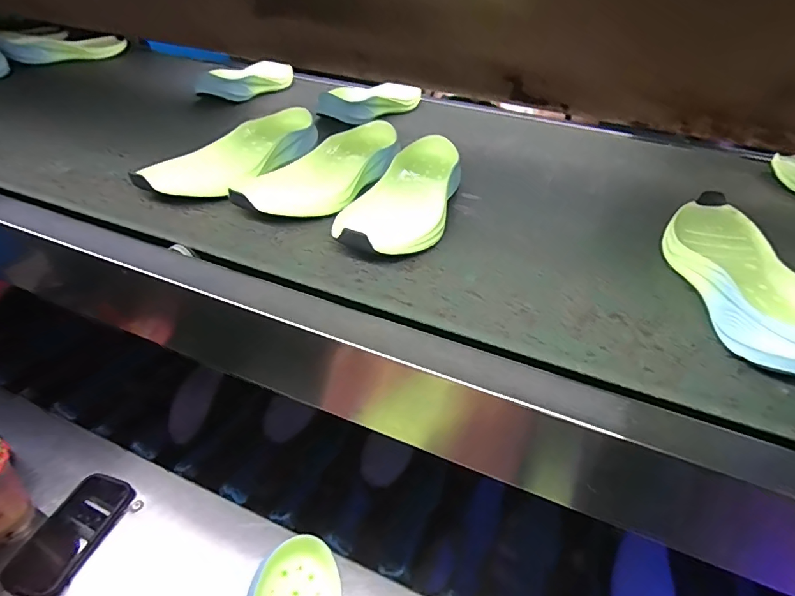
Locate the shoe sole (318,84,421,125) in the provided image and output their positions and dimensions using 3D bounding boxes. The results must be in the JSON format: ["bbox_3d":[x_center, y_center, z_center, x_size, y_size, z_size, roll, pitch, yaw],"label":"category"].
[{"bbox_3d":[-0.037,-0.383,0.871,0.086,0.050,0.249,24,41,24],"label":"shoe sole"}]

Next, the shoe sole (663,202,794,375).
[{"bbox_3d":[0.340,-0.024,0.447,0.107,0.045,0.286,8,37,6],"label":"shoe sole"}]

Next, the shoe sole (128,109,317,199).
[{"bbox_3d":[-0.201,-0.194,0.610,0.110,0.048,0.289,21,40,21],"label":"shoe sole"}]

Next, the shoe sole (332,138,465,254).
[{"bbox_3d":[0.016,-0.124,0.543,0.104,0.046,0.278,13,38,12],"label":"shoe sole"}]

